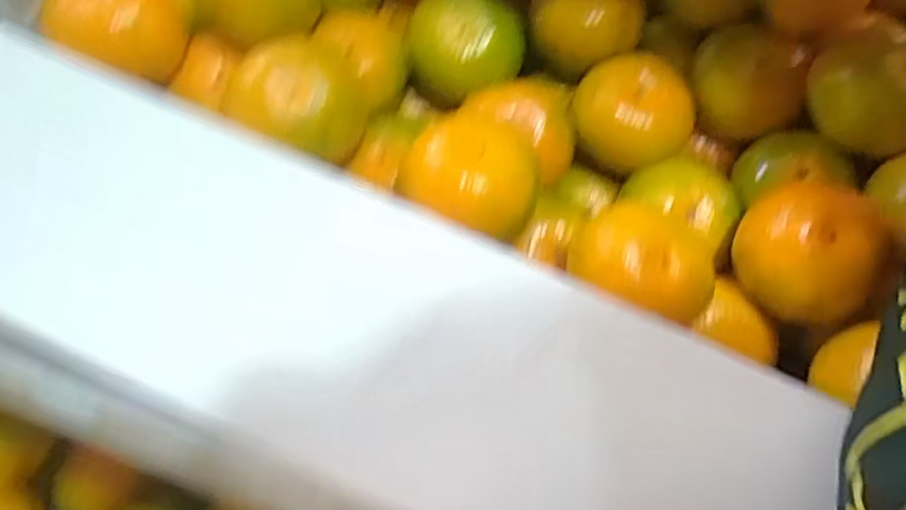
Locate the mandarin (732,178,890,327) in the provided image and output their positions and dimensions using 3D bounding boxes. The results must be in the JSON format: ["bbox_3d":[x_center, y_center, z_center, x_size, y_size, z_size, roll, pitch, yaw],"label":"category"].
[{"bbox_3d":[0.169,-0.002,0.356,0.066,0.048,0.061,-1,69,2],"label":"mandarin"}]

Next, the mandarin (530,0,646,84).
[{"bbox_3d":[0.076,-0.137,0.422,0.062,0.048,0.058,-1,69,2],"label":"mandarin"}]

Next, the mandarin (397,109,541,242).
[{"bbox_3d":[0.011,-0.038,0.364,0.065,0.046,0.058,33,74,14],"label":"mandarin"}]

